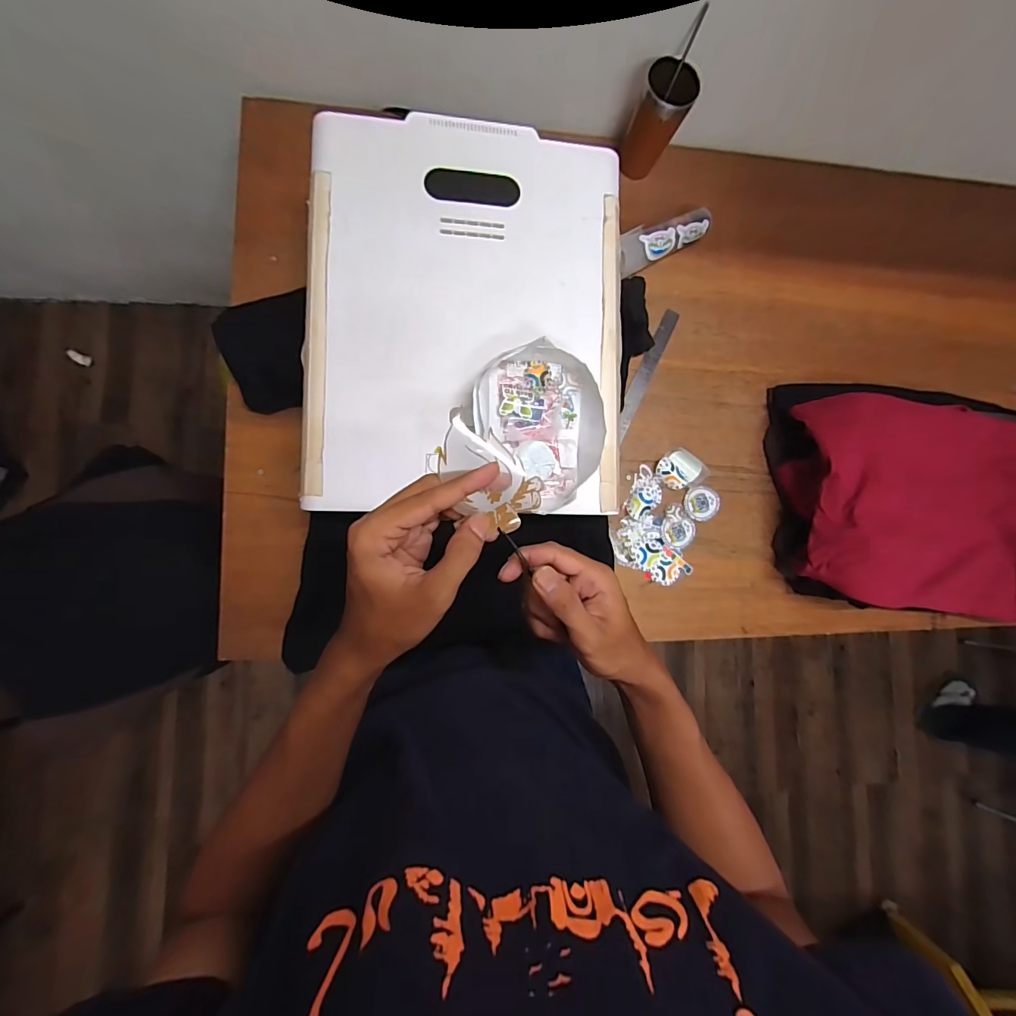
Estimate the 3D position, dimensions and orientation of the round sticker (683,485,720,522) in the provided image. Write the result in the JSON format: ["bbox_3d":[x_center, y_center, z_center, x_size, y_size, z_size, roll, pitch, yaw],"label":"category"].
[{"bbox_3d":[0.335,-0.008,0.768,0.063,0.008,0.060,1,85,-8],"label":"round sticker"}]

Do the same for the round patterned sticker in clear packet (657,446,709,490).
[{"bbox_3d":[0.300,-0.066,0.763,0.078,0.016,0.069,-37,91,-9],"label":"round patterned sticker in clear packet"}]

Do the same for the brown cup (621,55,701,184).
[{"bbox_3d":[0.241,-0.632,0.730,0.074,0.139,0.075,1,85,-8],"label":"brown cup"}]

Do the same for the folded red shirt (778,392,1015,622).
[{"bbox_3d":[0.705,-0.001,0.736,0.498,0.107,0.338,7,84,-7],"label":"folded red shirt"}]

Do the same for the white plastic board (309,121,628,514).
[{"bbox_3d":[-0.046,-0.249,0.568,0.395,0.023,0.498,1,85,-8],"label":"white plastic board"}]

